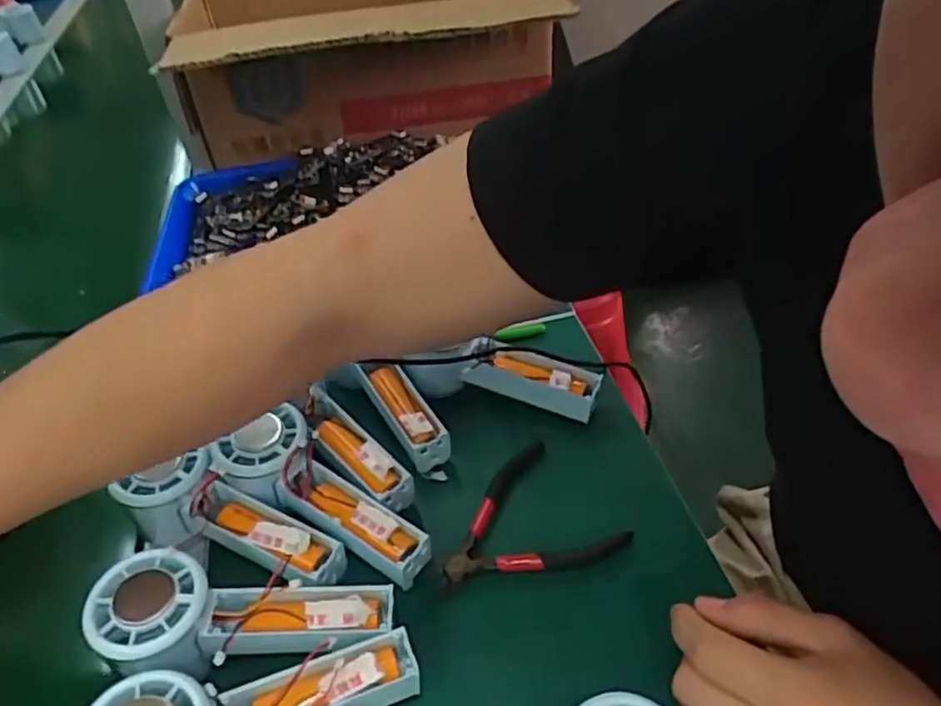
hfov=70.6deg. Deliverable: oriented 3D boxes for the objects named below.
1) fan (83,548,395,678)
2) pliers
[{"bbox_3d":[-0.117,0.139,0.345,0.148,0.029,0.056,6,42,-10],"label":"fan"},{"bbox_3d":[0.026,0.105,0.406,0.108,0.009,0.094,-26,47,-21],"label":"pliers"}]

